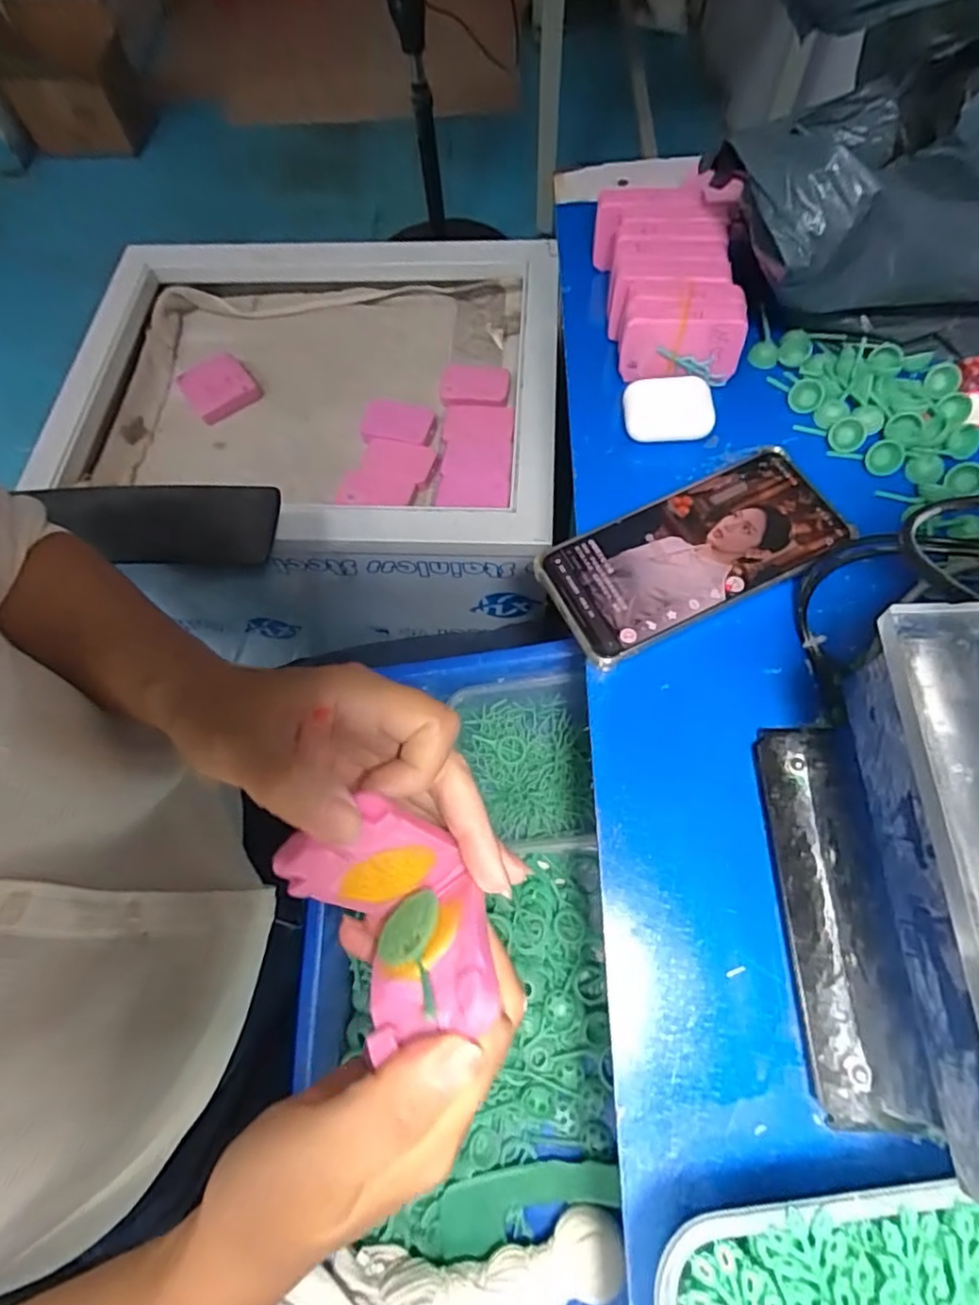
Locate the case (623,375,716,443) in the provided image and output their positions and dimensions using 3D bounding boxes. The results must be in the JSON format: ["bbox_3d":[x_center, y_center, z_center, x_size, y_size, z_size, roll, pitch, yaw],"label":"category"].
[{"bbox_3d":[0.109,-0.149,0.381,0.051,0.023,0.037,3,66,5],"label":"case"}]

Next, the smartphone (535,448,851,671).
[{"bbox_3d":[0.112,-0.054,0.343,0.161,0.015,0.076,-23,67,-7],"label":"smartphone"}]

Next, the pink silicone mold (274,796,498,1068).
[{"bbox_3d":[-0.029,0.095,0.219,0.051,0.051,0.076,-32,68,-11],"label":"pink silicone mold"}]

